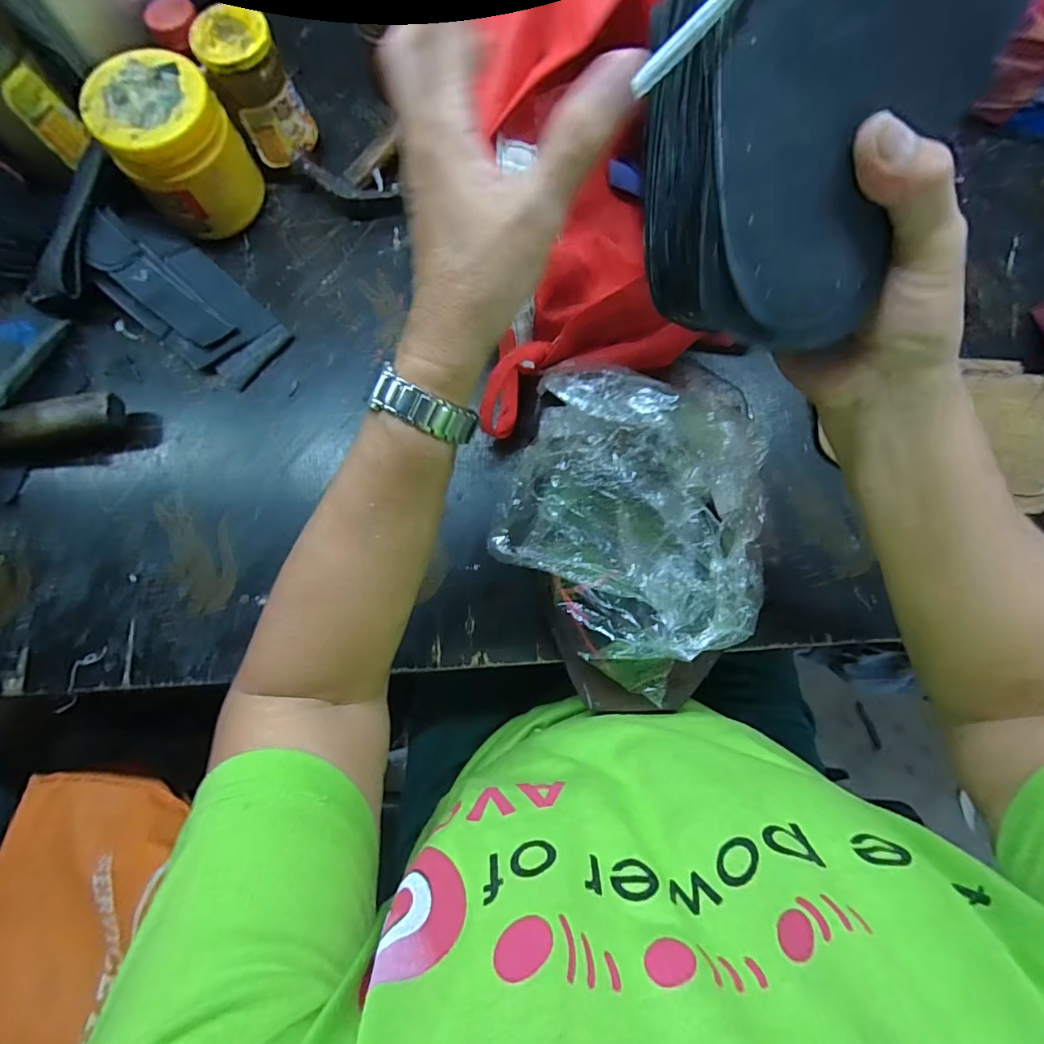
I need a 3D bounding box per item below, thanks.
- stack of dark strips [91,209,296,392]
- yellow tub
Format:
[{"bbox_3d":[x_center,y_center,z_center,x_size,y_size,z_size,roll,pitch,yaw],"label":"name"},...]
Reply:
[{"bbox_3d":[-0.290,-0.192,0.426,0.168,0.030,0.080,36,83,-6],"label":"stack of dark strips"},{"bbox_3d":[-0.289,-0.316,0.417,0.092,0.103,0.091,0,80,2],"label":"yellow tub"}]

